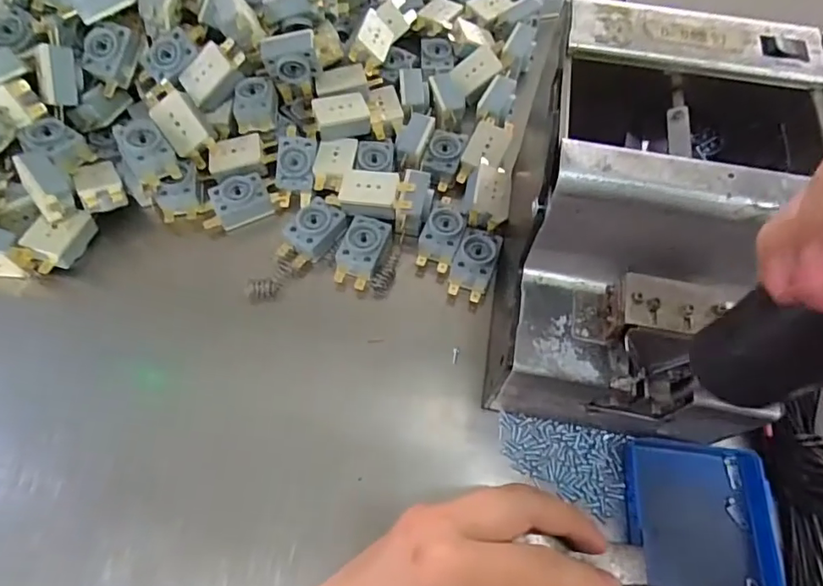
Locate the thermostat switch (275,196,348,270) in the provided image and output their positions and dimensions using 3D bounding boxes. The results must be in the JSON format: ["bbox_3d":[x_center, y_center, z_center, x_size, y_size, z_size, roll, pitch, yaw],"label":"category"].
[{"bbox_3d":[-0.067,-0.039,0.348,0.028,0.021,0.046,39,70,16],"label":"thermostat switch"}]

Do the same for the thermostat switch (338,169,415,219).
[{"bbox_3d":[-0.023,-0.066,0.346,0.047,0.015,0.028,3,65,1],"label":"thermostat switch"}]

